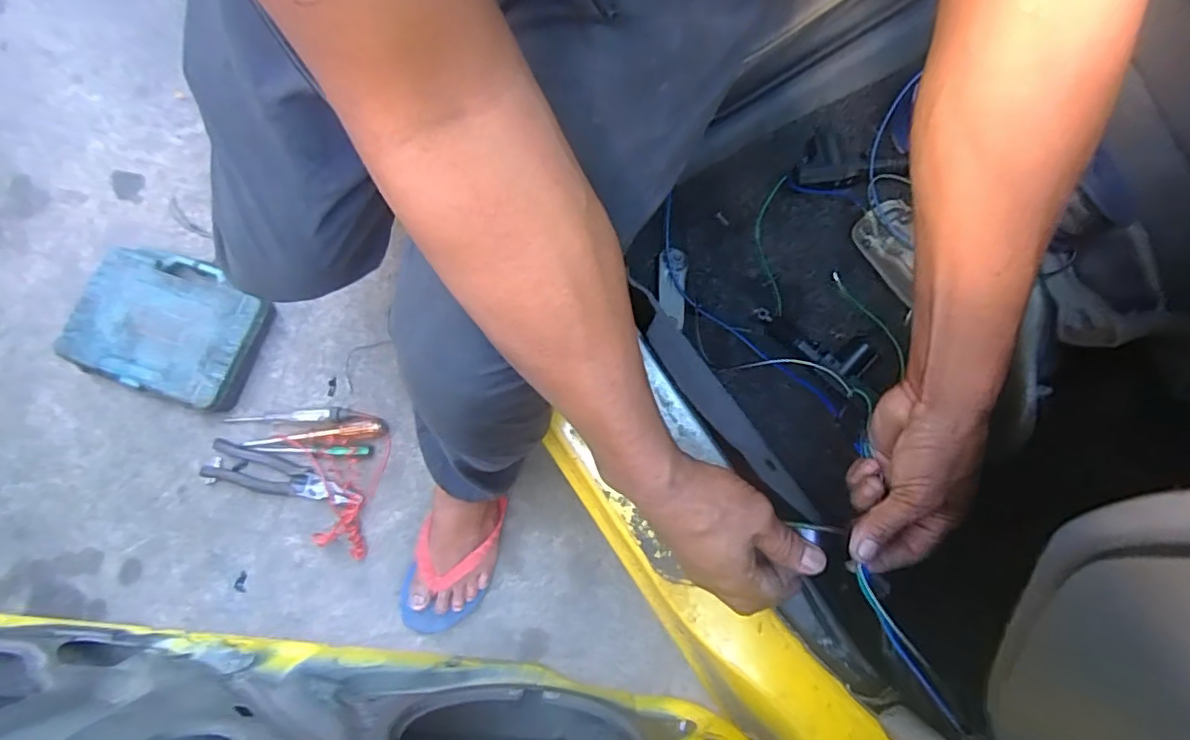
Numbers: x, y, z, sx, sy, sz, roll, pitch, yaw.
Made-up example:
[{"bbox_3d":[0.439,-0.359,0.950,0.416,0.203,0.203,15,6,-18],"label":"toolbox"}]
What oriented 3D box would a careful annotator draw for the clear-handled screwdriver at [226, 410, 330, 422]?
[{"bbox_3d":[-0.435,0.063,0.813,0.151,0.012,0.019,-1,79,0],"label":"clear-handled screwdriver"}]

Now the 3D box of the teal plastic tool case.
[{"bbox_3d":[-0.601,-0.062,0.825,0.230,0.068,0.188,20,79,4],"label":"teal plastic tool case"}]

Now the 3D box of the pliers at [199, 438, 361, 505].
[{"bbox_3d":[-0.430,0.152,0.803,0.221,0.022,0.051,16,79,3],"label":"pliers"}]

